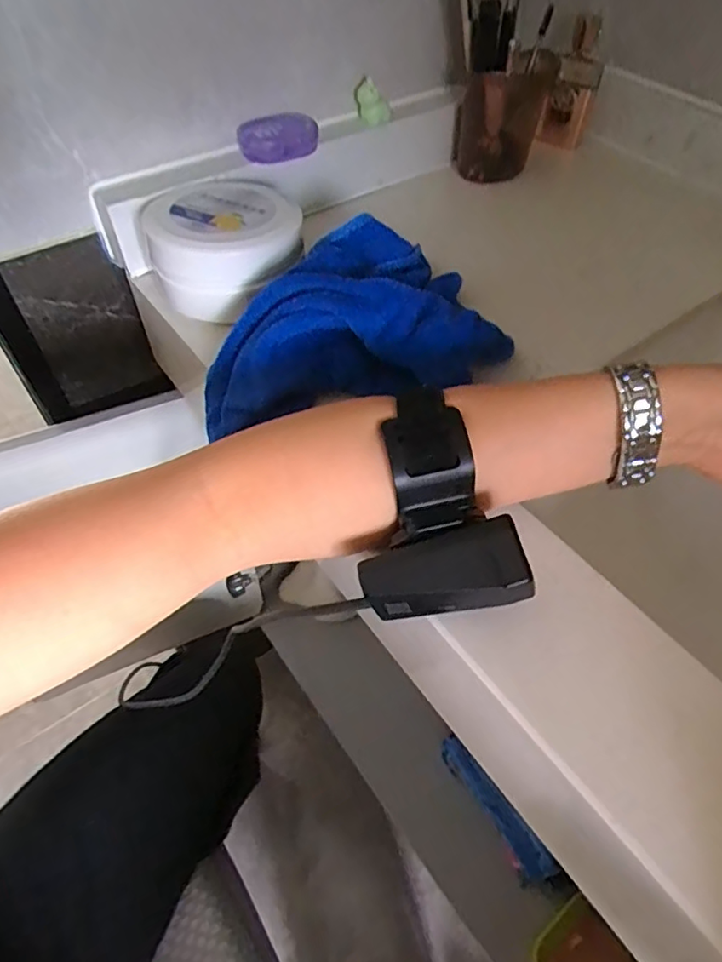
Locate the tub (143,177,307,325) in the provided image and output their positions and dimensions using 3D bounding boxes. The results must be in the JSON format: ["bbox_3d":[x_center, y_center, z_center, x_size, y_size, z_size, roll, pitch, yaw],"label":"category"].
[{"bbox_3d":[-0.094,-0.164,0.395,0.102,0.050,0.110,-13,54,-11],"label":"tub"}]

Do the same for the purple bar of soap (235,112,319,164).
[{"bbox_3d":[-0.063,-0.262,0.435,0.054,0.019,0.039,-27,58,-20],"label":"purple bar of soap"}]

